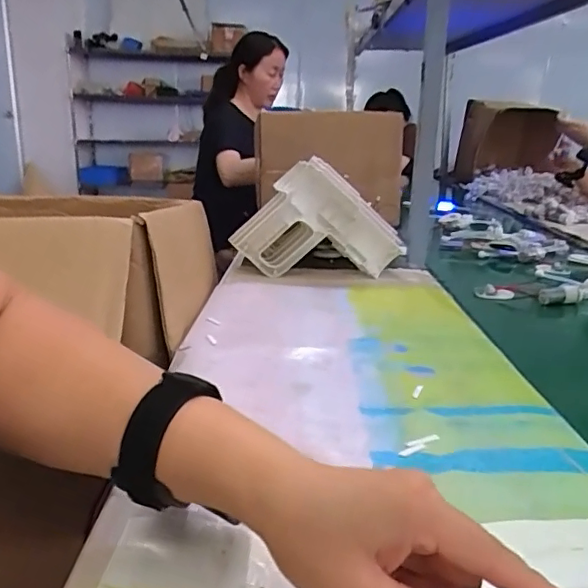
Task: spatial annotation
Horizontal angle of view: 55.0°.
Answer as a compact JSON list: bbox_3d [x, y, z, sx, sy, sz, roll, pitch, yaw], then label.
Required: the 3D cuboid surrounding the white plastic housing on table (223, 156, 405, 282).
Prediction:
[{"bbox_3d":[0.035,-0.115,0.911,0.268,0.174,0.047,2,17,4],"label":"white plastic housing on table"}]

